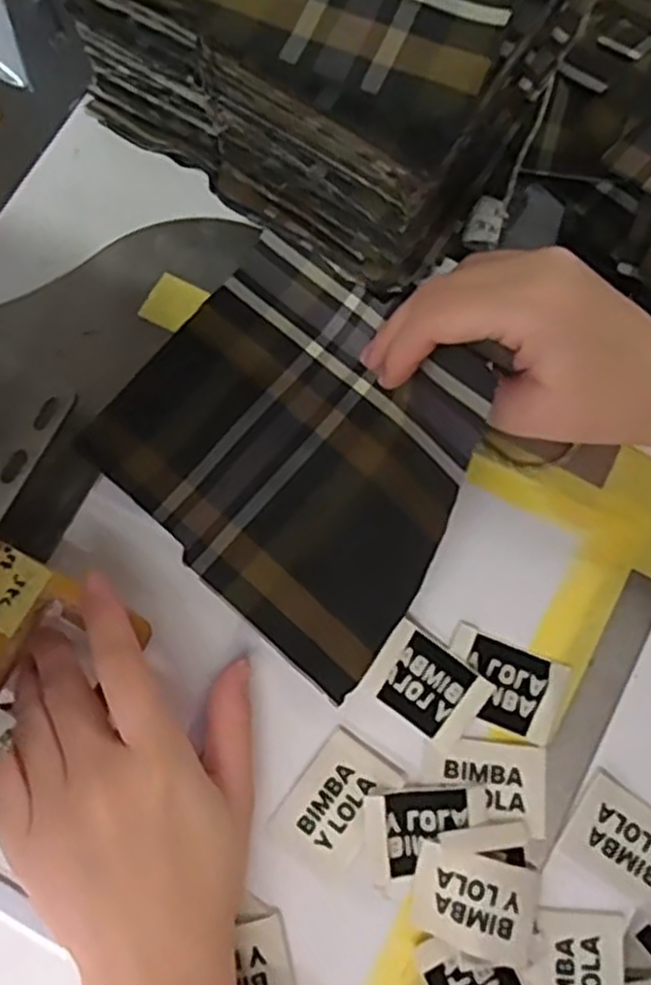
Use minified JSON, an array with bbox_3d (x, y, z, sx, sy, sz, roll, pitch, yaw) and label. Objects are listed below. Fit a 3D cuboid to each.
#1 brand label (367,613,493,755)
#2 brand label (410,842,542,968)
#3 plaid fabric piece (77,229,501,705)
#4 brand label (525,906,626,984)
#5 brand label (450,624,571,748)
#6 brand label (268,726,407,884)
[{"bbox_3d":[0.042,0.079,0.316,0.044,0.005,0.034,39,86,11],"label":"brand label"},{"bbox_3d":[0.057,0.156,0.294,0.046,0.008,0.035,13,79,2],"label":"brand label"},{"bbox_3d":[-0.011,-0.024,0.314,0.158,0.065,0.136,41,81,7],"label":"plaid fabric piece"},{"bbox_3d":[0.095,0.184,0.291,0.035,0.004,0.047,6,79,1],"label":"brand label"},{"bbox_3d":[0.072,0.078,0.317,0.048,0.004,0.034,23,78,8],"label":"brand label"},{"bbox_3d":[0.004,0.124,0.309,0.034,0.004,0.049,35,81,14],"label":"brand label"}]

